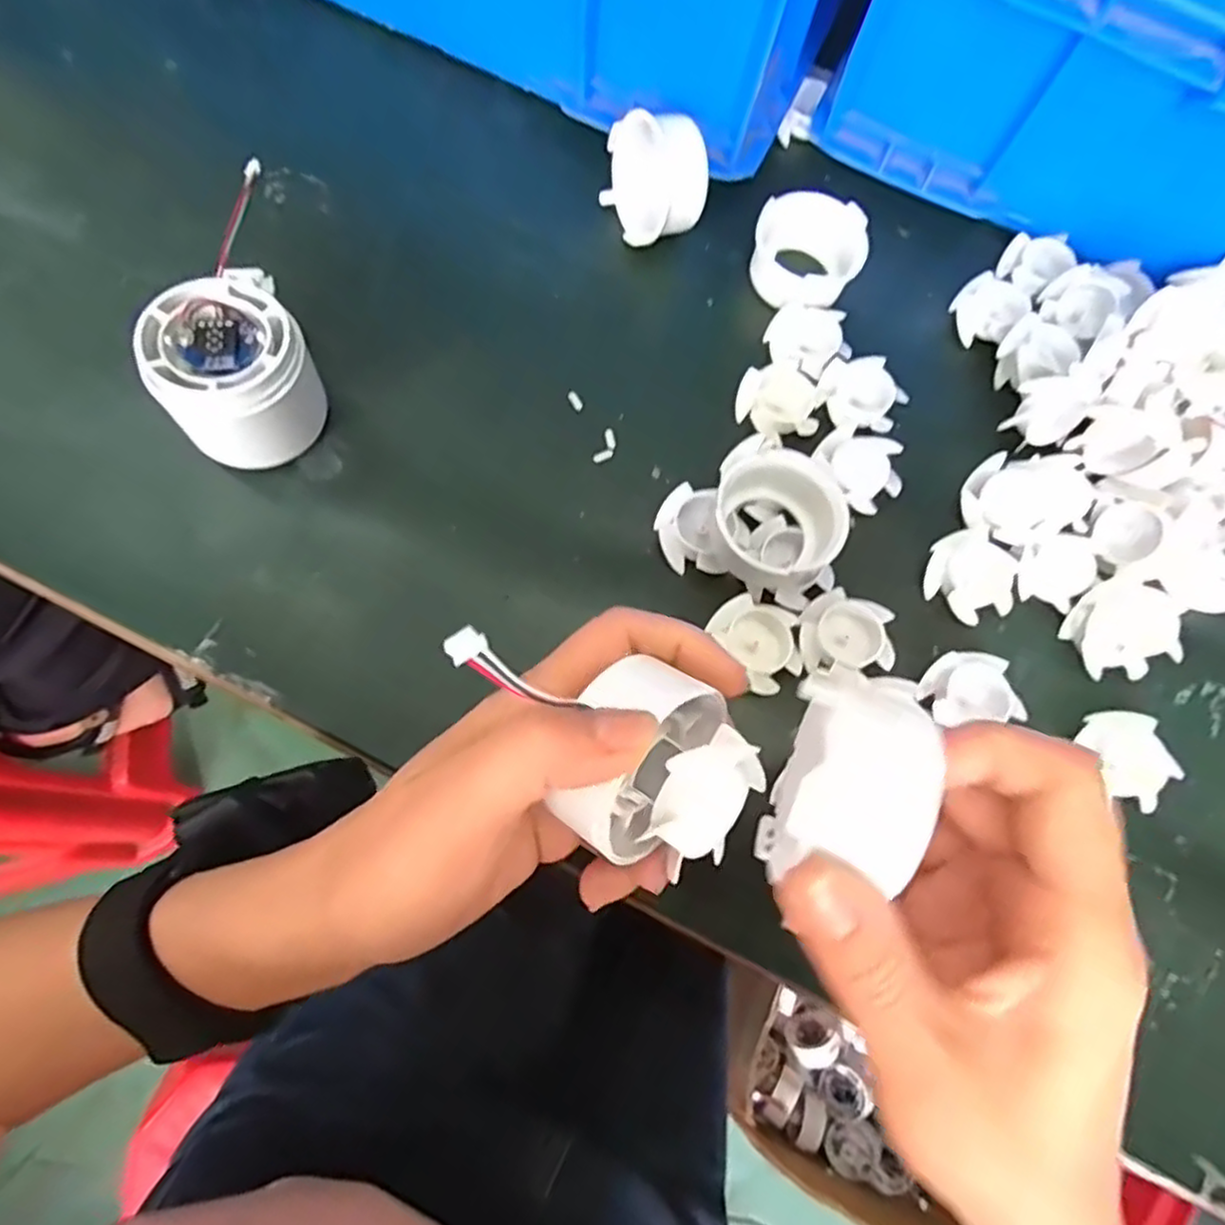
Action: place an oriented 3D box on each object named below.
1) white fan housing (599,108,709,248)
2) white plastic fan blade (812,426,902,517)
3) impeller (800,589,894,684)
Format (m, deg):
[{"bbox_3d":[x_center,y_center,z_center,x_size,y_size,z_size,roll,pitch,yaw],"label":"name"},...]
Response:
[{"bbox_3d":[0.020,-0.213,0.340,0.025,0.052,0.053,-25,36,-28],"label":"white fan housing"},{"bbox_3d":[0.118,-0.069,0.325,0.033,0.010,0.041,-35,81,-12],"label":"white plastic fan blade"},{"bbox_3d":[0.100,0.012,0.301,0.039,0.017,0.038,1,75,-4],"label":"impeller"}]

